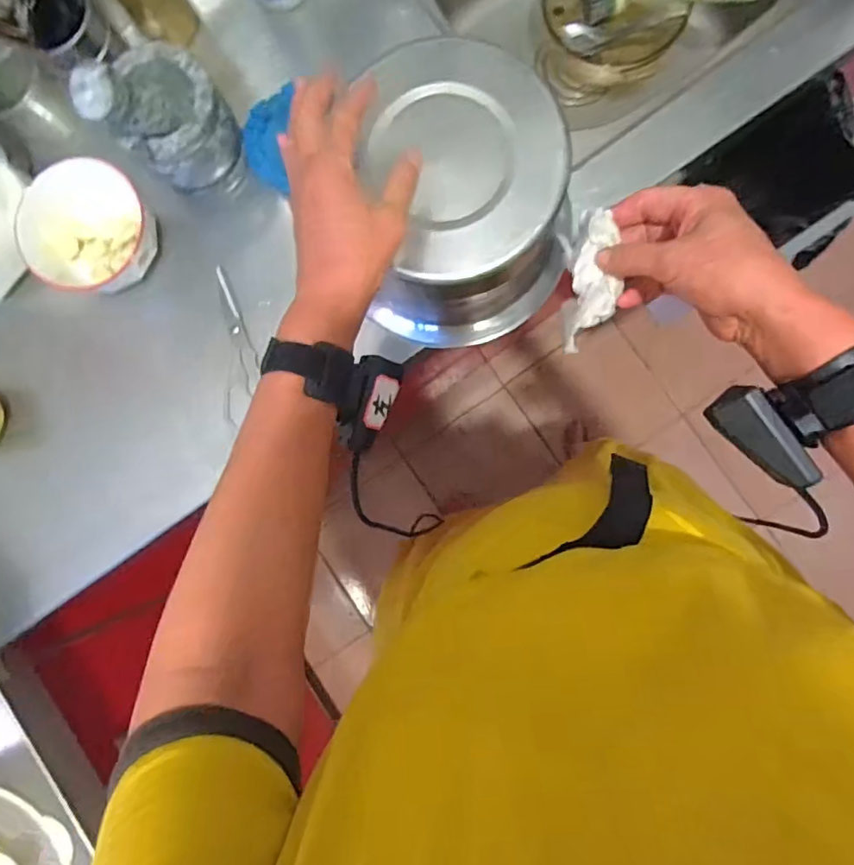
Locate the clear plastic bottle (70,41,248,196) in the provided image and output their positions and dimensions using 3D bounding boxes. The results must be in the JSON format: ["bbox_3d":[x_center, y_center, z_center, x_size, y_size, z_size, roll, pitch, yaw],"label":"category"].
[{"bbox_3d":[-0.233,-0.287,0.502,0.094,0.149,0.084,-38,85,2],"label":"clear plastic bottle"}]

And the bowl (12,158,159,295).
[{"bbox_3d":[-0.327,-0.197,0.553,0.116,0.076,0.126,0,87,4],"label":"bowl"}]

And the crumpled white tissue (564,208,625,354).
[{"bbox_3d":[0.120,-0.105,0.393,0.033,0.019,0.098,6,110,4],"label":"crumpled white tissue"}]

